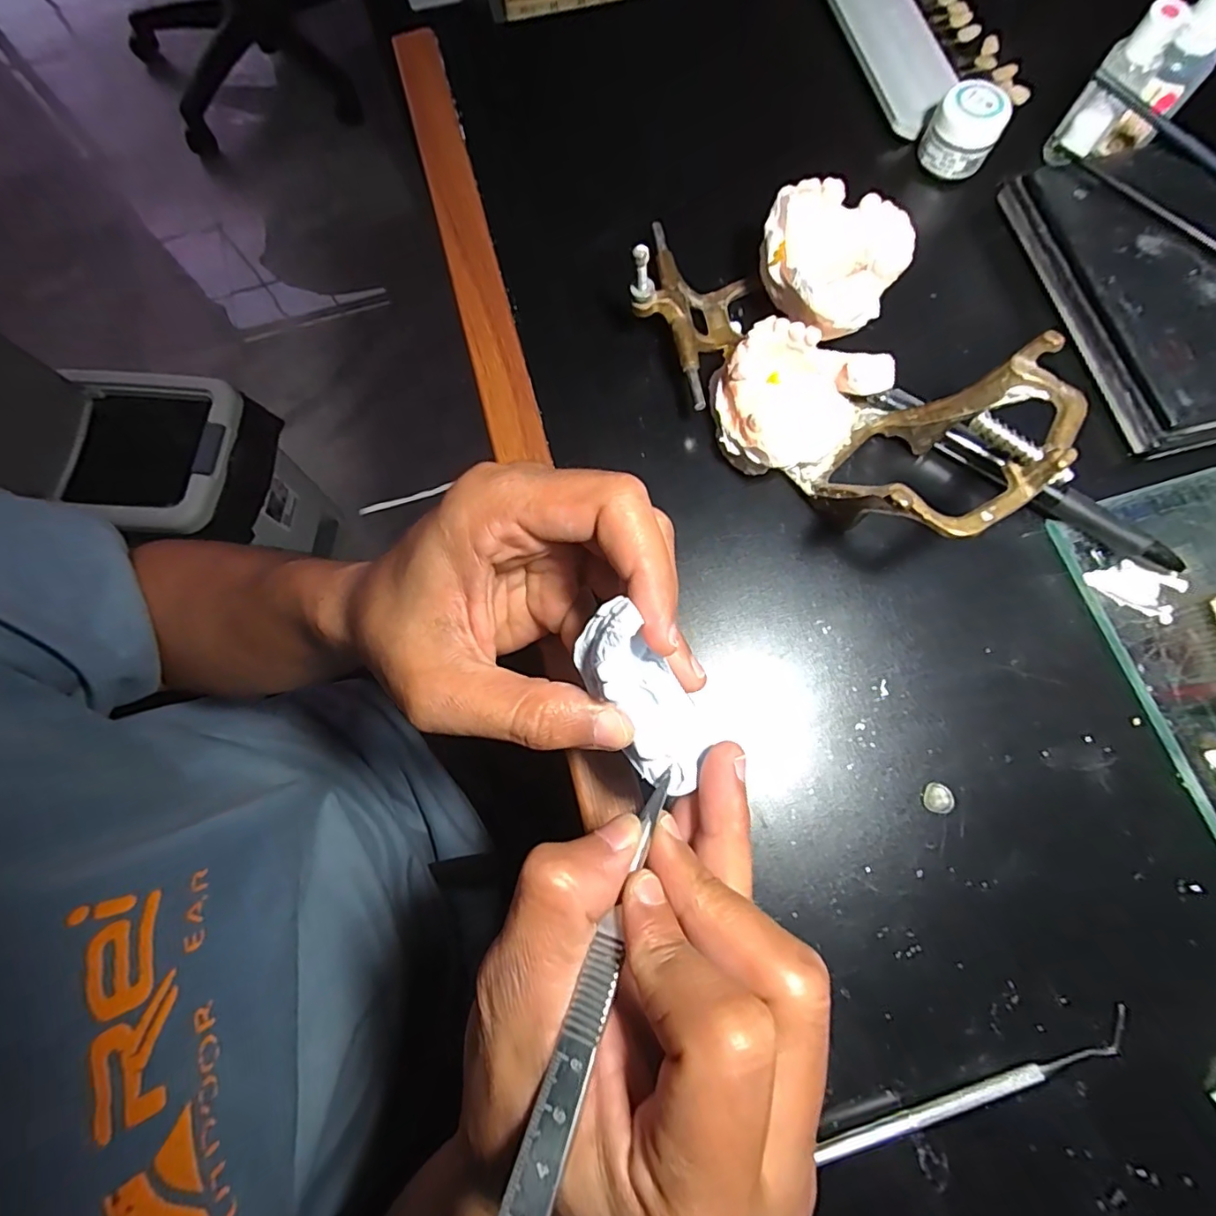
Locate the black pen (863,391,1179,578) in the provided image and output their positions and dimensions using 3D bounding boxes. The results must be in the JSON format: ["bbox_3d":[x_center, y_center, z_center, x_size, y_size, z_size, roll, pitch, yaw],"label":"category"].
[{"bbox_3d":[0.175,-0.057,0.244,0.135,0.013,0.014,35,79,10],"label":"black pen"}]

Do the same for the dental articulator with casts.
[{"bbox_3d":[0.091,-0.106,0.234,0.107,0.063,0.187,-29,77,-5],"label":"dental articulator with casts"}]

